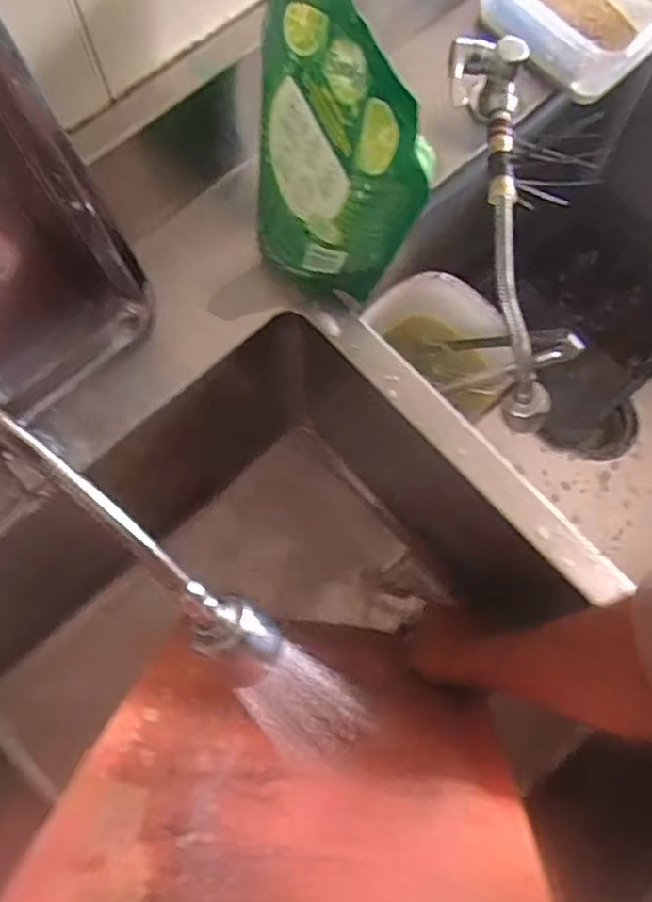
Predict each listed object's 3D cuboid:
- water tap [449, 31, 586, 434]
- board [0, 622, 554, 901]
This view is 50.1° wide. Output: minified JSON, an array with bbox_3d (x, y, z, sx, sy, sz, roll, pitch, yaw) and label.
[{"bbox_3d":[0.184,-0.196,0.673,0.066,0.092,0.364,-16,110,-6],"label":"water tap"},{"bbox_3d":[-0.014,0.239,0.531,0.322,0.387,0.021,7,103,2],"label":"board"}]

